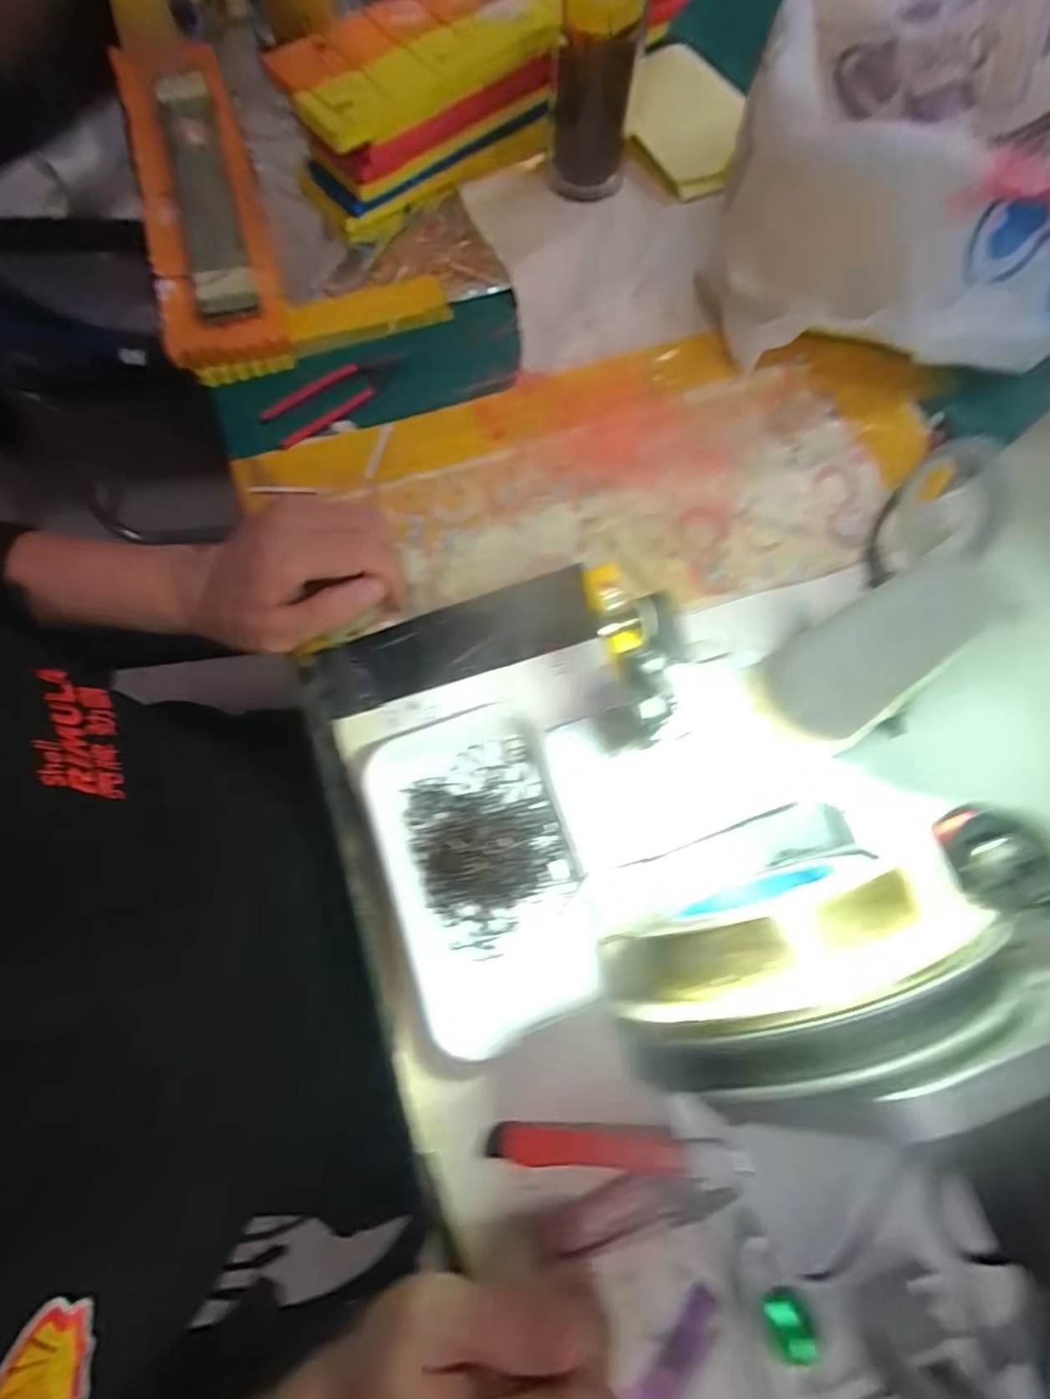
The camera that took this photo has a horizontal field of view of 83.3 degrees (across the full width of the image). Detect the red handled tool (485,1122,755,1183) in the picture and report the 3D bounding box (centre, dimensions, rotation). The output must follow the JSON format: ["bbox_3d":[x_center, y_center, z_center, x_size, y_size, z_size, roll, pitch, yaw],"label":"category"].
[{"bbox_3d":[0.043,0.221,0.287,0.125,0.008,0.015,-4,73,12],"label":"red handled tool"}]

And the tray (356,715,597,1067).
[{"bbox_3d":[-0.023,0.091,0.326,0.105,0.028,0.169,-18,75,-6],"label":"tray"}]

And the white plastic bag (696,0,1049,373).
[{"bbox_3d":[0.280,-0.356,0.410,0.264,0.132,0.240,14,74,4],"label":"white plastic bag"}]

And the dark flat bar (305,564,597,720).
[{"bbox_3d":[-0.047,-0.036,0.380,0.182,0.014,0.054,-17,75,-6],"label":"dark flat bar"}]

